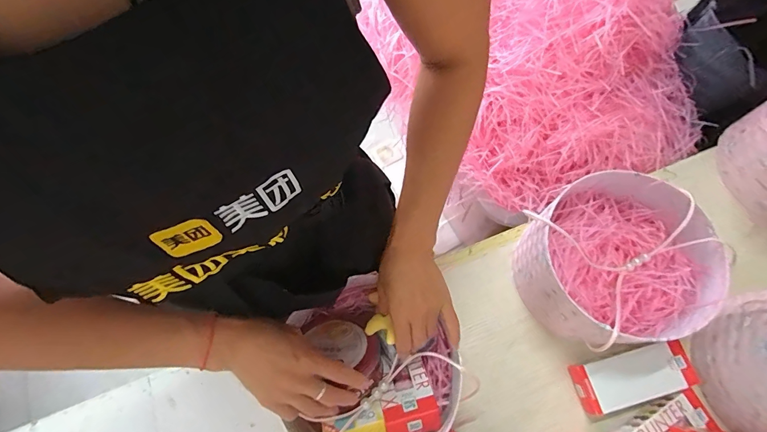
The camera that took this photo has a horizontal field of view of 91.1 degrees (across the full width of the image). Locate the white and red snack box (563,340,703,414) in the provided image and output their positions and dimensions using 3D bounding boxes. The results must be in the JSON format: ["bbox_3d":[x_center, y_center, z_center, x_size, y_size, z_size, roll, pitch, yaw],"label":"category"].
[{"bbox_3d":[0.352,0.227,0.534,0.162,0.039,0.066,-14,71,-3],"label":"white and red snack box"}]

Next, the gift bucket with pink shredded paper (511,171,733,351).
[{"bbox_3d":[0.314,0.066,0.538,0.213,0.141,0.206,-1,71,1],"label":"gift bucket with pink shredded paper"}]

